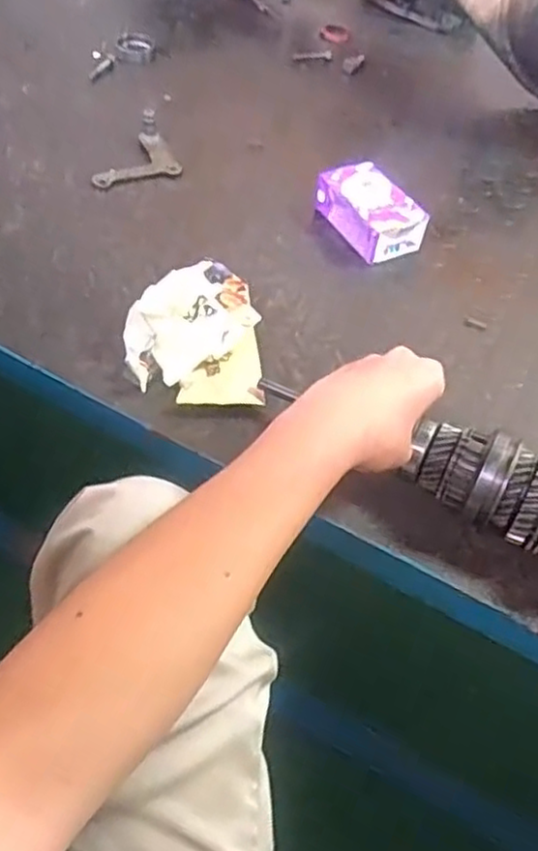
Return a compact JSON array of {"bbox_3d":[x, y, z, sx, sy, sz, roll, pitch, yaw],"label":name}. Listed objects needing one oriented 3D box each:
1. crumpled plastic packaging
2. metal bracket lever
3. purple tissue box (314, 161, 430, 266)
[{"bbox_3d":[-0.061,-0.075,0.588,0.107,0.058,0.121,1,53,-4],"label":"crumpled plastic packaging"},{"bbox_3d":[-0.150,-0.302,0.768,0.095,0.031,0.090,-12,55,-14],"label":"metal bracket lever"},{"bbox_3d":[0.104,-0.218,0.719,0.068,0.045,0.107,-23,58,-21],"label":"purple tissue box"}]

